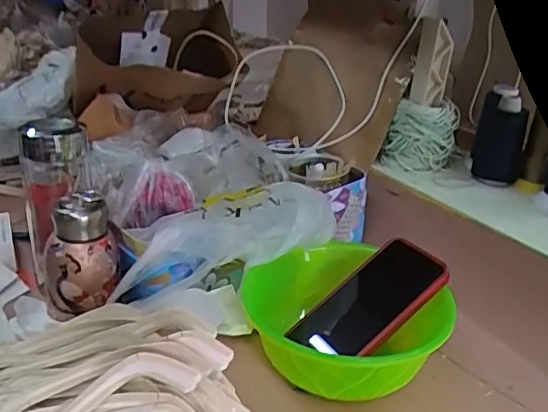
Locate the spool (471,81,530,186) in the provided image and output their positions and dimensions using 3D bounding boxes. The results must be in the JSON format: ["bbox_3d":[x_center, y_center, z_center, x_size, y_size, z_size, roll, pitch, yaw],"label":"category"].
[{"bbox_3d":[0.298,-0.090,0.737,0.062,0.114,0.058,11,26,18],"label":"spool"}]

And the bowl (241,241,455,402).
[{"bbox_3d":[0.070,0.116,0.528,0.159,0.089,0.168,2,24,-1],"label":"bowl"}]

